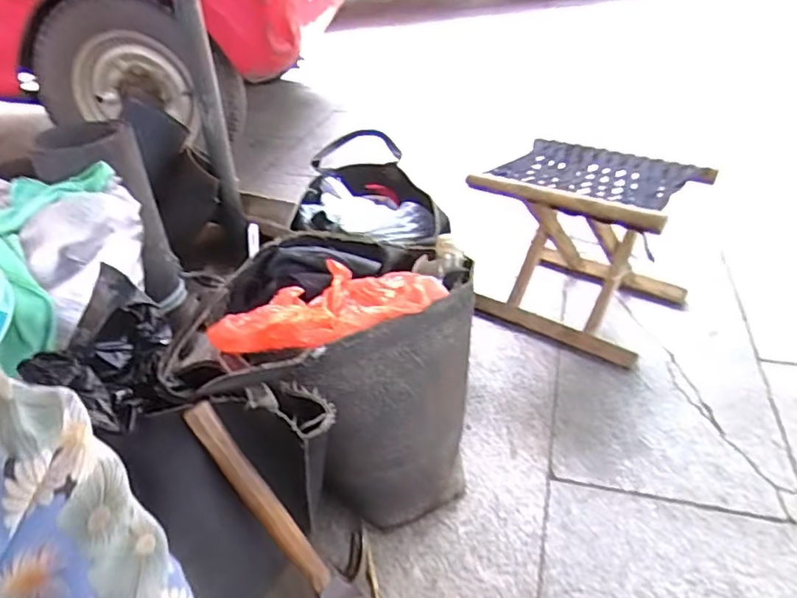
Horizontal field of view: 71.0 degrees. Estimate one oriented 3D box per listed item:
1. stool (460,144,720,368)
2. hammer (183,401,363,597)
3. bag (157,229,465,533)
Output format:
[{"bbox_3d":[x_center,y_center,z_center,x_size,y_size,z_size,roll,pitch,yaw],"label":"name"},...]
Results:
[{"bbox_3d":[0.311,-0.080,0.957,0.326,0.275,0.237,16,41,29],"label":"stool"},{"bbox_3d":[-0.122,0.216,0.563,0.023,0.276,0.103,-16,22,39],"label":"hammer"},{"bbox_3d":[-0.068,0.090,0.712,0.310,0.287,0.335,-1,36,6],"label":"bag"}]

